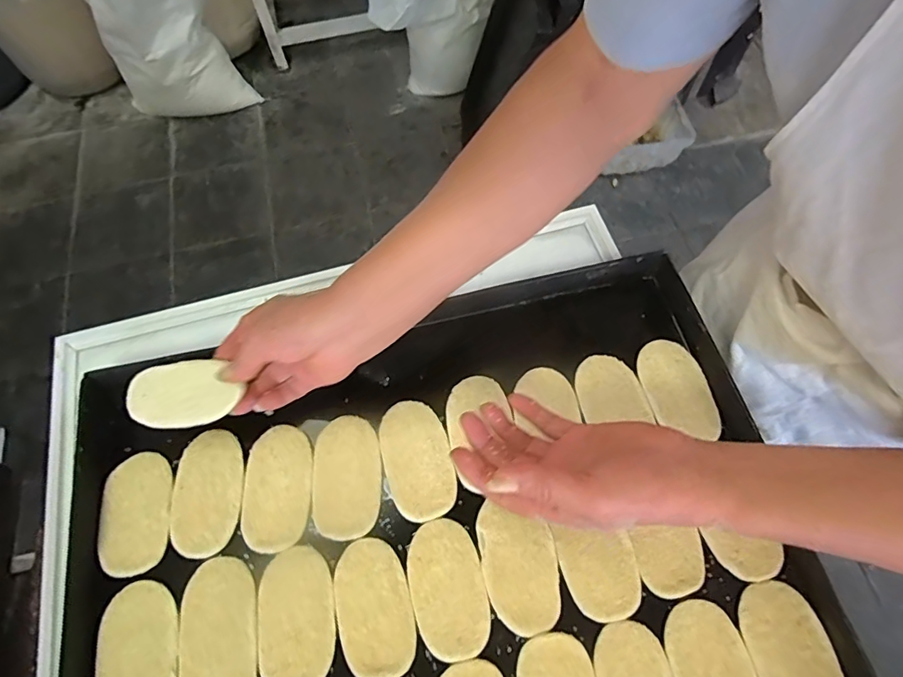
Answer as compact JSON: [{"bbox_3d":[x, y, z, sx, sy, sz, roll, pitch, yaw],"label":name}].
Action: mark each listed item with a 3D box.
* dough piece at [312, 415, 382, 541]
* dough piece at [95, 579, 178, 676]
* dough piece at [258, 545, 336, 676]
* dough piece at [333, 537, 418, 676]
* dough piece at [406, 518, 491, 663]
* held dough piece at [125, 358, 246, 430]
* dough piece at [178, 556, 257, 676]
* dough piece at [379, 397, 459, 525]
[{"bbox_3d":[-0.094,0.123,0.446,0.060,0.004,0.105,-7,66,-2],"label":"dough piece"},{"bbox_3d":[-0.249,0.253,0.392,0.059,0.006,0.108,-11,66,-4],"label":"dough piece"},{"bbox_3d":[-0.126,0.227,0.405,0.059,0.005,0.102,-10,66,-4],"label":"dough piece"},{"bbox_3d":[-0.064,0.220,0.406,0.059,0.004,0.102,-15,66,-6],"label":"dough piece"},{"bbox_3d":[-0.003,0.206,0.412,0.060,0.004,0.102,-13,66,-5],"label":"dough piece"},{"bbox_3d":[-0.232,0.046,0.433,0.104,0.012,0.061,-13,66,6],"label":"held dough piece"},{"bbox_3d":[-0.189,0.239,0.401,0.060,0.006,0.111,-11,66,-4],"label":"dough piece"},{"bbox_3d":[-0.031,0.109,0.452,0.059,0.006,0.105,-15,66,-6],"label":"dough piece"}]

